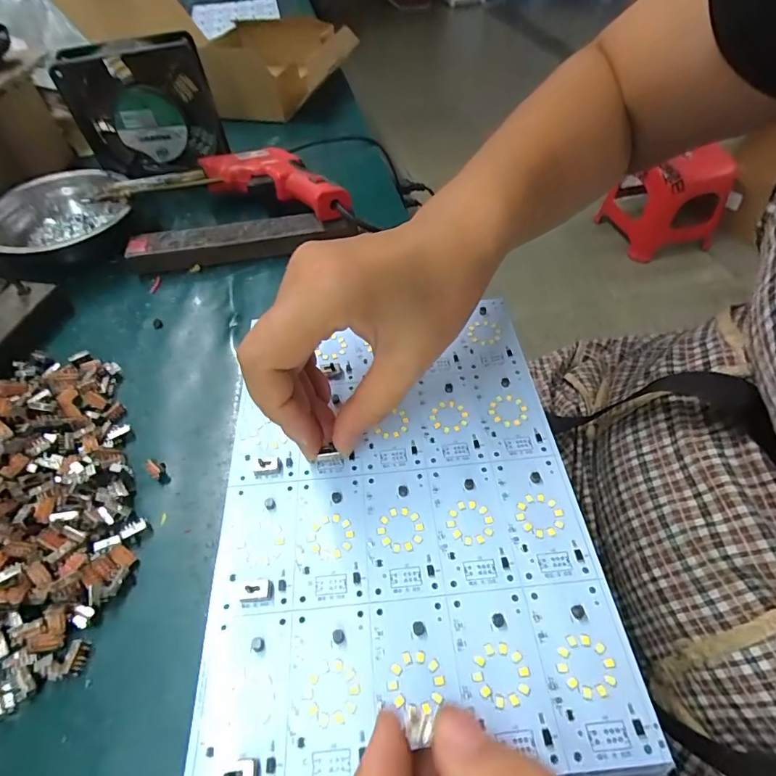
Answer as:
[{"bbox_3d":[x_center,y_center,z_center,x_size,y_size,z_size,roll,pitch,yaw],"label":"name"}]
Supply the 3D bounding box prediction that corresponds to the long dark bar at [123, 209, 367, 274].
[{"bbox_3d":[-0.123,-0.123,0.393,0.180,0.025,0.030,-10,52,-5],"label":"long dark bar"}]

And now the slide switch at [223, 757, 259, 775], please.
[{"bbox_3d":[-0.050,0.131,0.158,0.012,0.005,0.008,-6,50,-2],"label":"slide switch"}]

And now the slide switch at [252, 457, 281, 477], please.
[{"bbox_3d":[-0.061,0.039,0.232,0.014,0.006,0.008,-9,50,-4],"label":"slide switch"}]

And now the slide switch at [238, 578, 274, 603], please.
[{"bbox_3d":[-0.056,0.085,0.196,0.015,0.004,0.009,-5,50,0],"label":"slide switch"}]

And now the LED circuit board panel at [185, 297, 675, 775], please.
[{"bbox_3d":[0.004,0.053,0.219,0.163,0.006,0.214,-5,52,-1],"label":"LED circuit board panel"}]

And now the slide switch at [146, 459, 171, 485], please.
[{"bbox_3d":[-0.132,0.048,0.267,0.014,0.009,0.009,35,61,26],"label":"slide switch"}]

